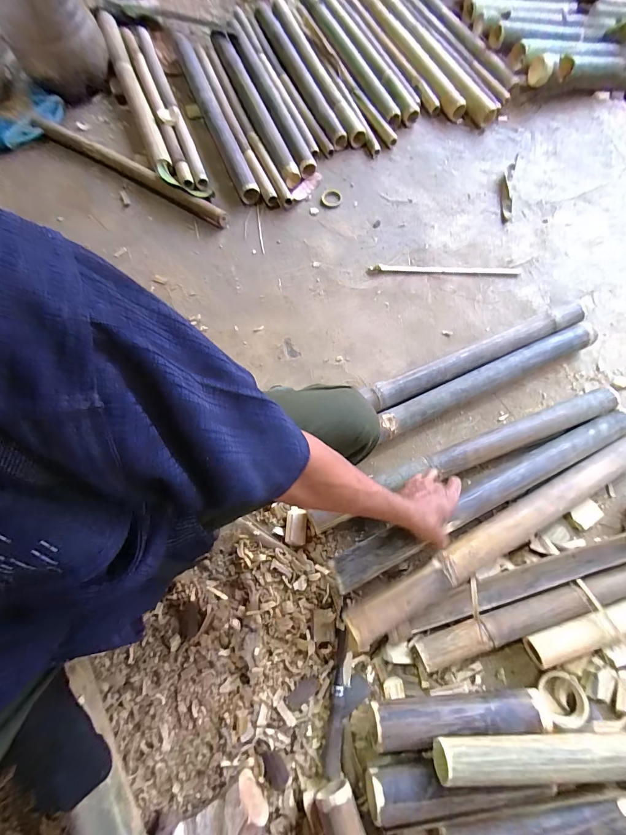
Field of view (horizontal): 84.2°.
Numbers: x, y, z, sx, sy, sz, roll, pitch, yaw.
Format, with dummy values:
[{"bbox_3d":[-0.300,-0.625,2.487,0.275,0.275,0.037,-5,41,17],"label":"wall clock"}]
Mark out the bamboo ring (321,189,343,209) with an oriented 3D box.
[{"bbox_3d":[0.051,-0.589,0.930,0.054,0.006,0.059,0,71,-1],"label":"bamboo ring"}]

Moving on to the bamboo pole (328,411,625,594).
[{"bbox_3d":[0.327,0.128,0.639,0.651,0.073,0.070,-23,73,-12],"label":"bamboo pole"}]

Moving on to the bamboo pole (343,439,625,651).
[{"bbox_3d":[0.334,0.202,0.611,0.629,0.073,0.068,-26,73,-11],"label":"bamboo pole"}]

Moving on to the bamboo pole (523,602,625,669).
[{"bbox_3d":[0.589,0.318,0.589,0.489,0.045,0.056,-15,72,-6],"label":"bamboo pole"}]

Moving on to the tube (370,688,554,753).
[{"bbox_3d":[0.224,0.460,0.528,0.268,0.055,0.055,-2,71,-2],"label":"tube"}]

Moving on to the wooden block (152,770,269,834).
[{"bbox_3d":[-0.143,0.581,0.493,0.142,0.053,0.081,-33,75,-12],"label":"wooden block"}]

